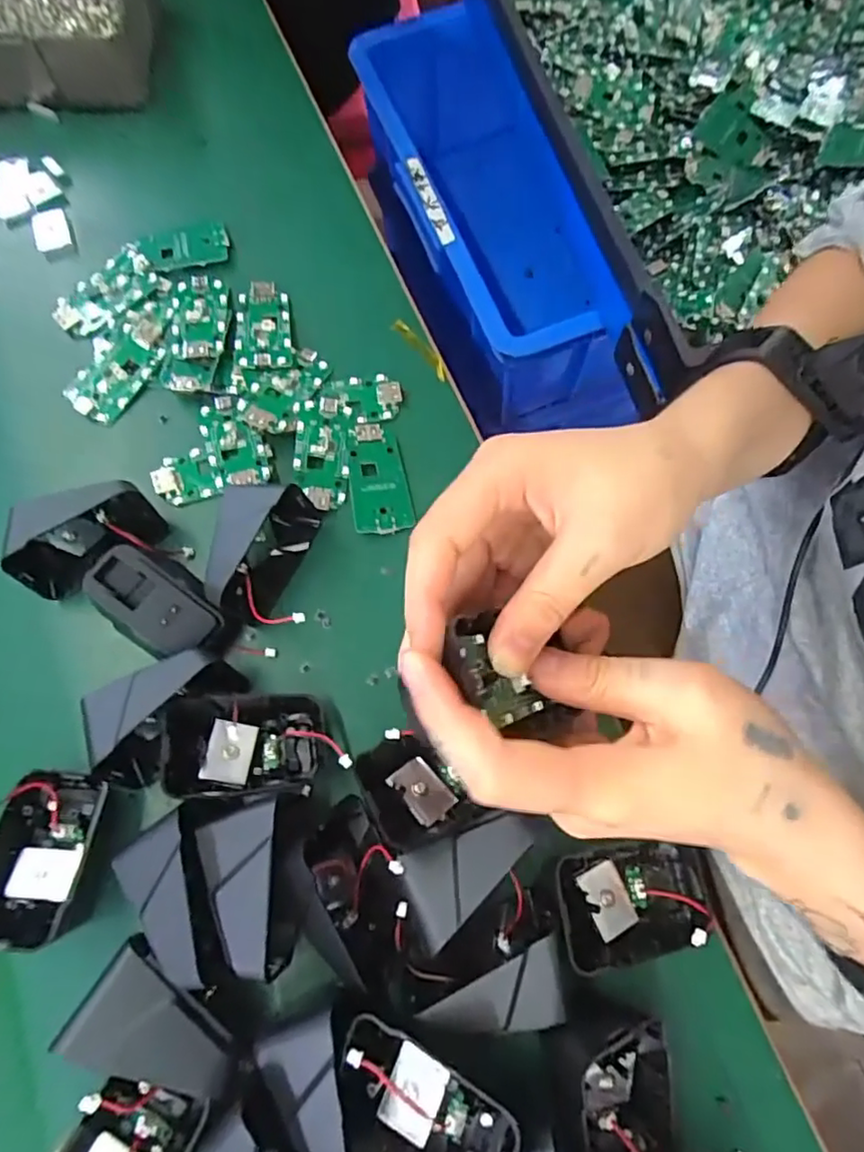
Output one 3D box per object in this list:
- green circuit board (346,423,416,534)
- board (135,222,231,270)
[{"bbox_3d":[-0.031,-0.054,0.335,0.031,0.006,0.063,-13,74,-1],"label":"green circuit board"},{"bbox_3d":[-0.153,-0.205,0.378,0.053,0.008,0.028,-10,74,-1],"label":"board"}]

